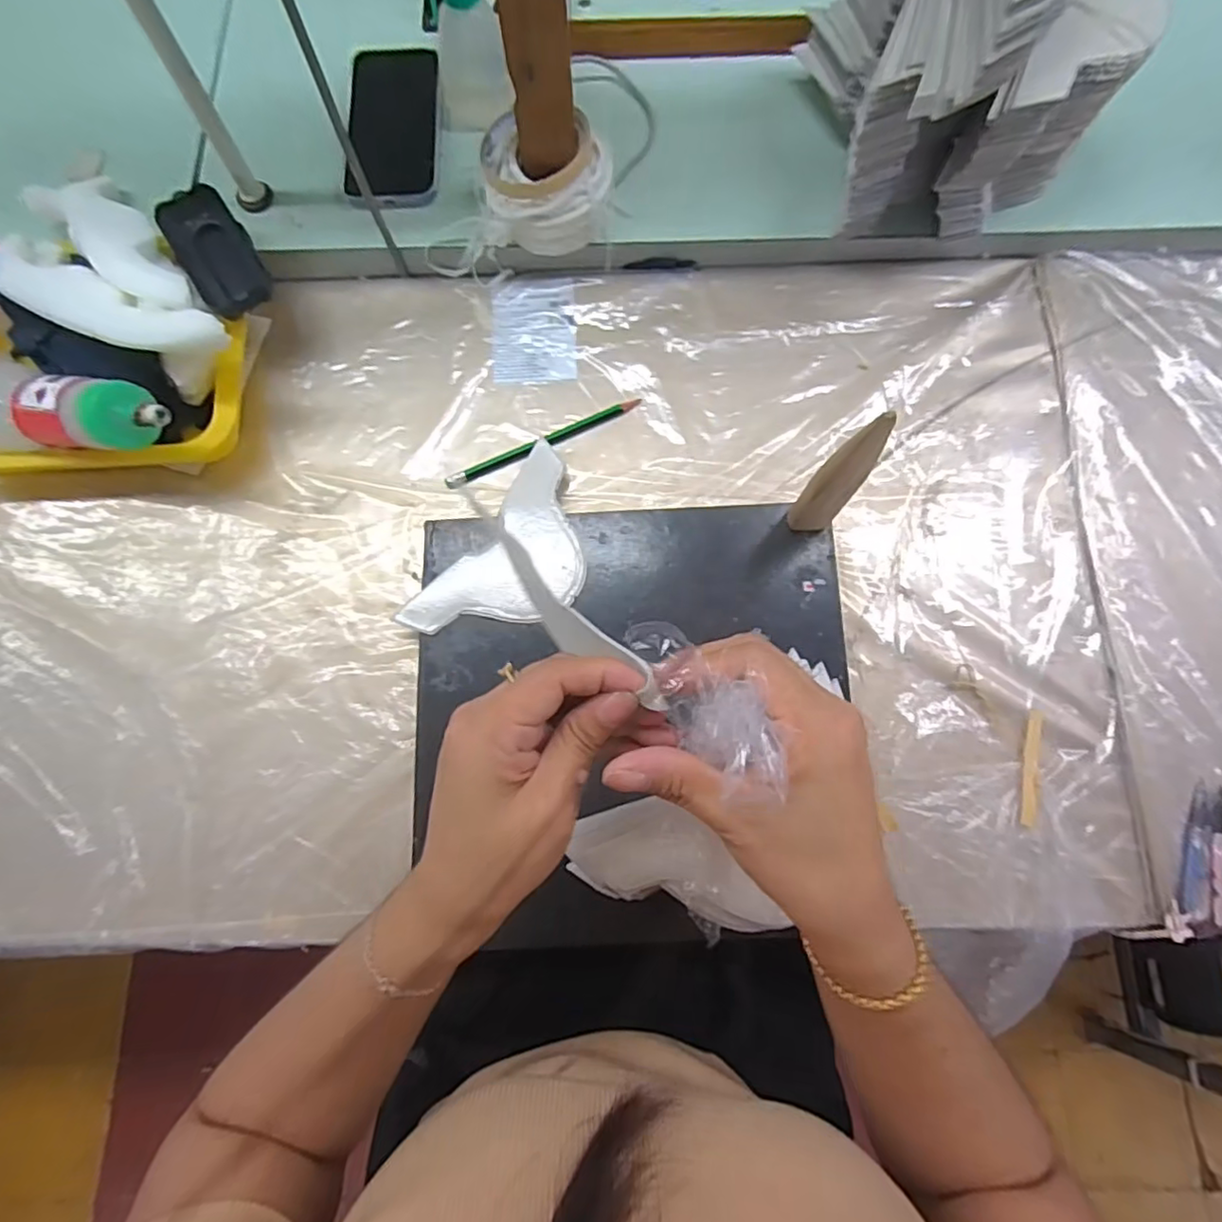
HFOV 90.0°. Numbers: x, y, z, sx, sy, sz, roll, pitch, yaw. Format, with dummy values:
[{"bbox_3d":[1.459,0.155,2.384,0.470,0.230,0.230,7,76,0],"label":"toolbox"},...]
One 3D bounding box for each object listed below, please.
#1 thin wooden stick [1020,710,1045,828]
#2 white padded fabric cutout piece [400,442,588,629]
[{"bbox_3d":[0.300,0.112,0.435,0.009,0.004,0.081,13,79,4],"label":"thin wooden stick"},{"bbox_3d":[-0.067,-0.037,0.452,0.095,0.013,0.166,34,80,10],"label":"white padded fabric cutout piece"}]

